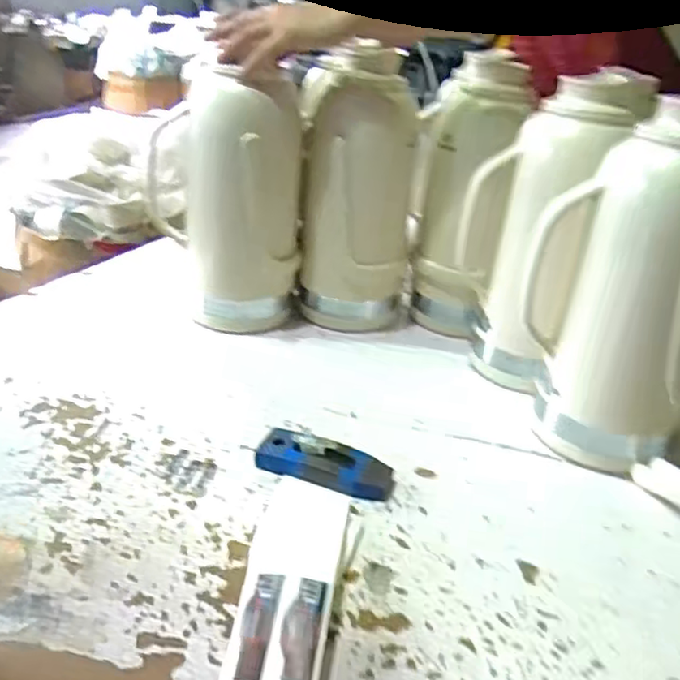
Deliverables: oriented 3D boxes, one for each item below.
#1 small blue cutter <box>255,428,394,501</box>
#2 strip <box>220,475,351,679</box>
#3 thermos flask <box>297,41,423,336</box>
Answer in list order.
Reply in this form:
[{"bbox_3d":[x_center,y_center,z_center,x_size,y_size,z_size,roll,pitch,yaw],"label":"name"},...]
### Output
[{"bbox_3d":[-0.013,0.127,0.666,0.139,0.023,0.056,12,27,10],"label":"small blue cutter"},{"bbox_3d":[-0.042,0.231,0.495,0.094,0.067,0.338,6,27,-2],"label":"strip"},{"bbox_3d":[0.023,-0.207,0.938,0.169,0.385,0.166,6,27,-2],"label":"thermos flask"}]

